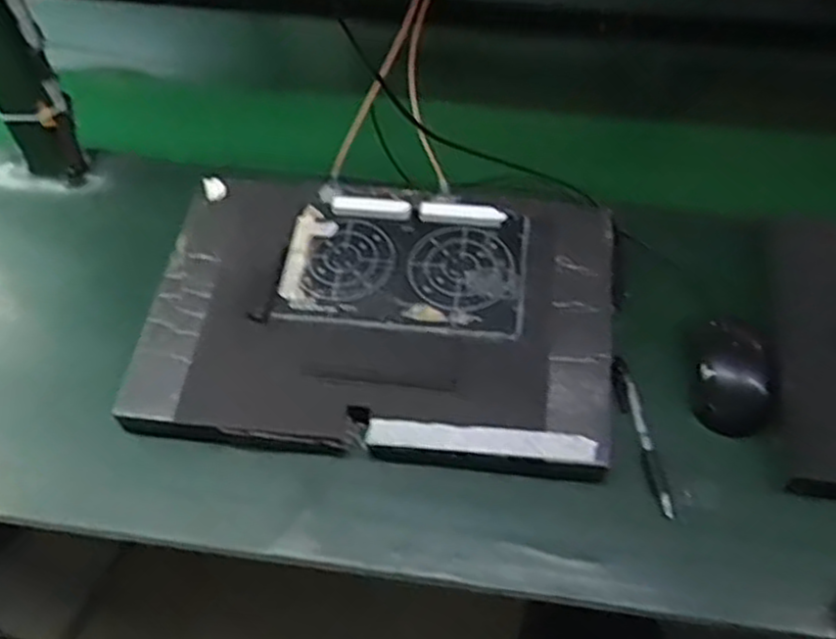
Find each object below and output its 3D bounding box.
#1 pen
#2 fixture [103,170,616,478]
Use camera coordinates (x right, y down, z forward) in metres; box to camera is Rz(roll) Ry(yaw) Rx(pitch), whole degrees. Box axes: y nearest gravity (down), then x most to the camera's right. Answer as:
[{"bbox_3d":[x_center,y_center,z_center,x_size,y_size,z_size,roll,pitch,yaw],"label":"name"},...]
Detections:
[{"bbox_3d":[0.174,0.089,0.622,0.016,0.012,0.141,-8,54,-5],"label":"pen"},{"bbox_3d":[-0.030,-0.015,0.678,0.388,0.035,0.268,6,54,5],"label":"fixture"}]

